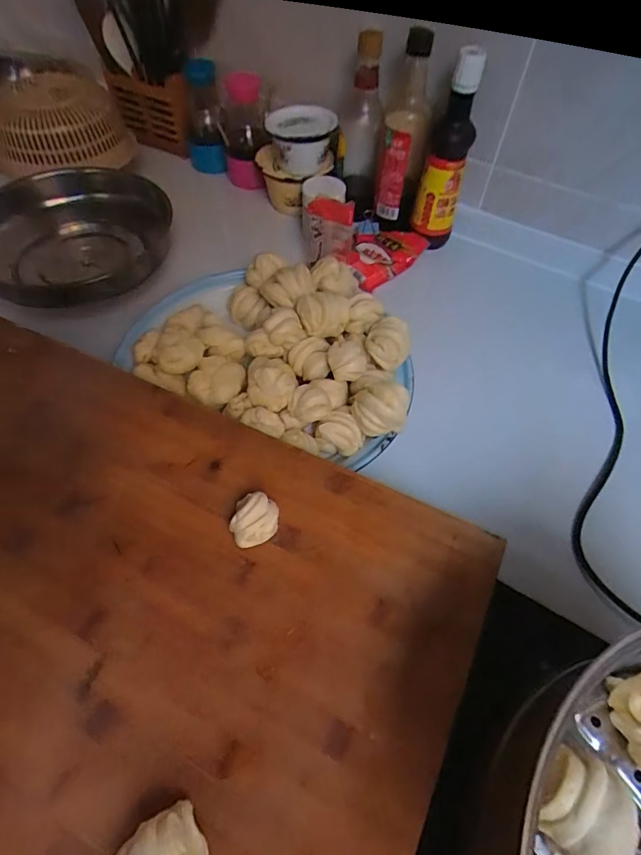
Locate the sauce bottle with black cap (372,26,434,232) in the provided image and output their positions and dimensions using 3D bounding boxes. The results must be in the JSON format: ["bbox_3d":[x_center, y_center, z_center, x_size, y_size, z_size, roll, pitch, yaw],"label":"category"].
[{"bbox_3d":[0.116,-0.399,0.637,0.063,0.229,0.061,6,58,0],"label":"sauce bottle with black cap"}]

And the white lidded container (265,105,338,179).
[{"bbox_3d":[-0.030,-0.433,0.685,0.104,0.072,0.106,1,58,-3],"label":"white lidded container"}]

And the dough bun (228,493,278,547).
[{"bbox_3d":[-0.052,0.076,0.359,0.031,0.032,0.039,31,61,15],"label":"dough bun"}]

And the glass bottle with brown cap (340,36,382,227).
[{"bbox_3d":[0.058,-0.422,0.660,0.057,0.224,0.065,5,58,0],"label":"glass bottle with brown cap"}]

